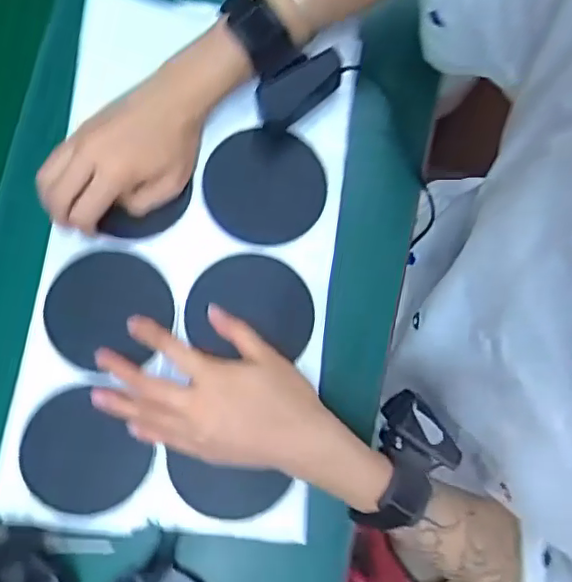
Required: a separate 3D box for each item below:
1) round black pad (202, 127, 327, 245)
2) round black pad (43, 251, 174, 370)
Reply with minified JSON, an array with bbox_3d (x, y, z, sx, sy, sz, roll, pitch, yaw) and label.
[{"bbox_3d":[-0.017,-0.081,0.449,0.090,0.006,0.085,0,80,-1],"label":"round black pad"},{"bbox_3d":[-0.132,0.013,0.436,0.090,0.011,0.079,-13,80,-3],"label":"round black pad"}]

